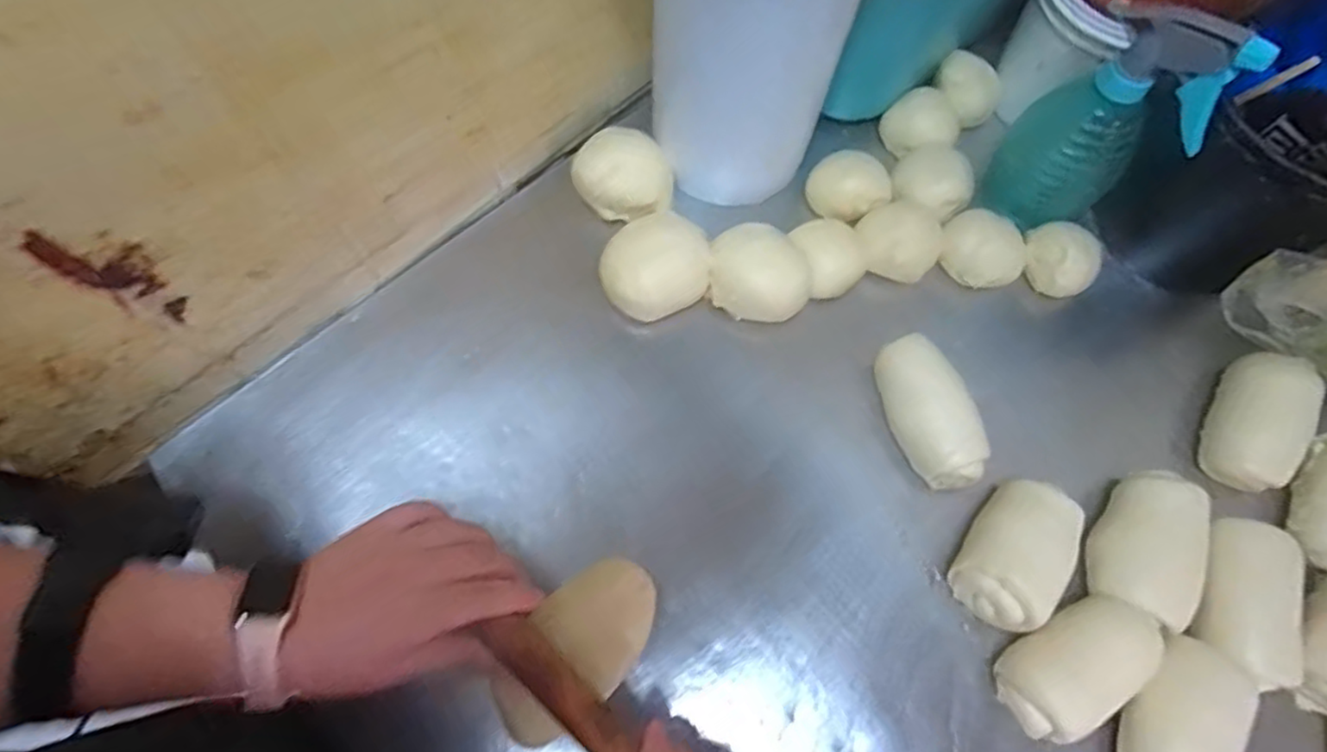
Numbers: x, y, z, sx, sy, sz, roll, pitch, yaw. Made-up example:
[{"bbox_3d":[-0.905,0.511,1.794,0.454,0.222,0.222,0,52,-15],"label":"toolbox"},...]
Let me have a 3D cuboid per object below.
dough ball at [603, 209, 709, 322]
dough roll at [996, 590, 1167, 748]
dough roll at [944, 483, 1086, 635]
[{"bbox_3d":[-0.005,-0.082,0.497,0.080,0.039,0.066,-21,73,-5],"label":"dough ball"},{"bbox_3d":[0.250,0.175,0.408,0.098,0.038,0.058,-36,75,-10],"label":"dough roll"},{"bbox_3d":[0.225,0.112,0.430,0.059,0.038,0.095,32,76,11],"label":"dough roll"}]

